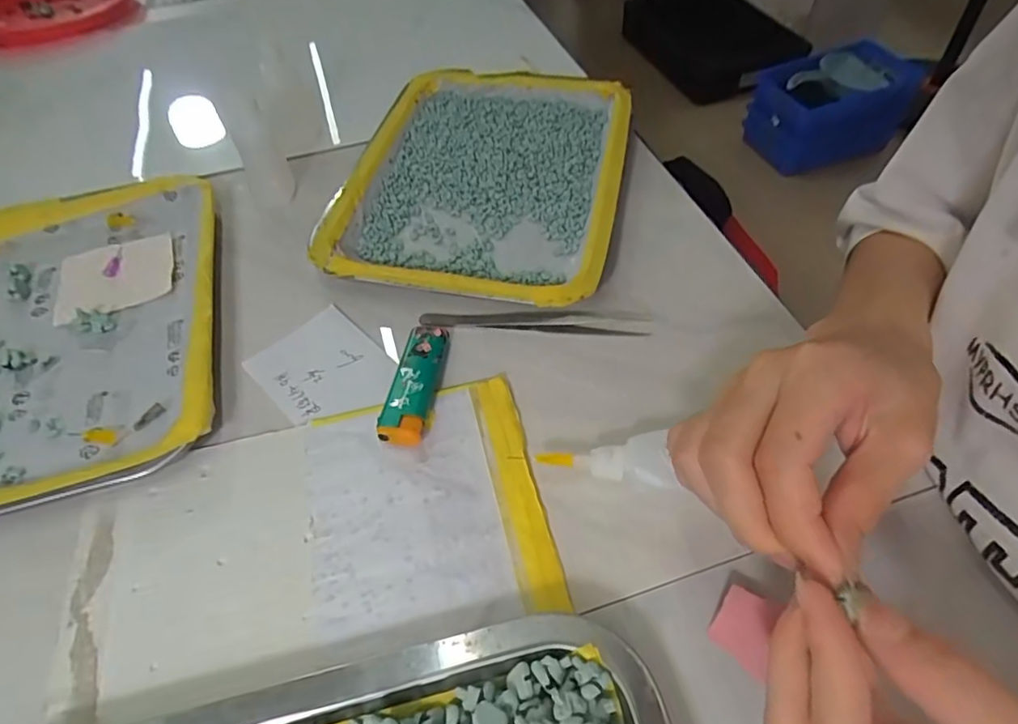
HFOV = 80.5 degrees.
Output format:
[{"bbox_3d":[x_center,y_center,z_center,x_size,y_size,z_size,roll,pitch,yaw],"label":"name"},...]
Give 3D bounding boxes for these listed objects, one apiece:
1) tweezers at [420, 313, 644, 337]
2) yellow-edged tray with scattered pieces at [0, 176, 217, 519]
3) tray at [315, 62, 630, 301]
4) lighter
[{"bbox_3d":[0.013,-0.023,0.357,0.131,0.006,0.014,3,52,6],"label":"tweezers"},{"bbox_3d":[-0.274,-0.019,0.361,0.192,0.018,0.250,-15,52,-8],"label":"yellow-edged tray with scattered pieces"},{"bbox_3d":[-0.015,-0.139,0.439,0.184,0.024,0.263,7,52,10],"label":"tray"},{"bbox_3d":[-0.050,0.011,0.323,0.023,0.015,0.078,5,52,8],"label":"lighter"}]

